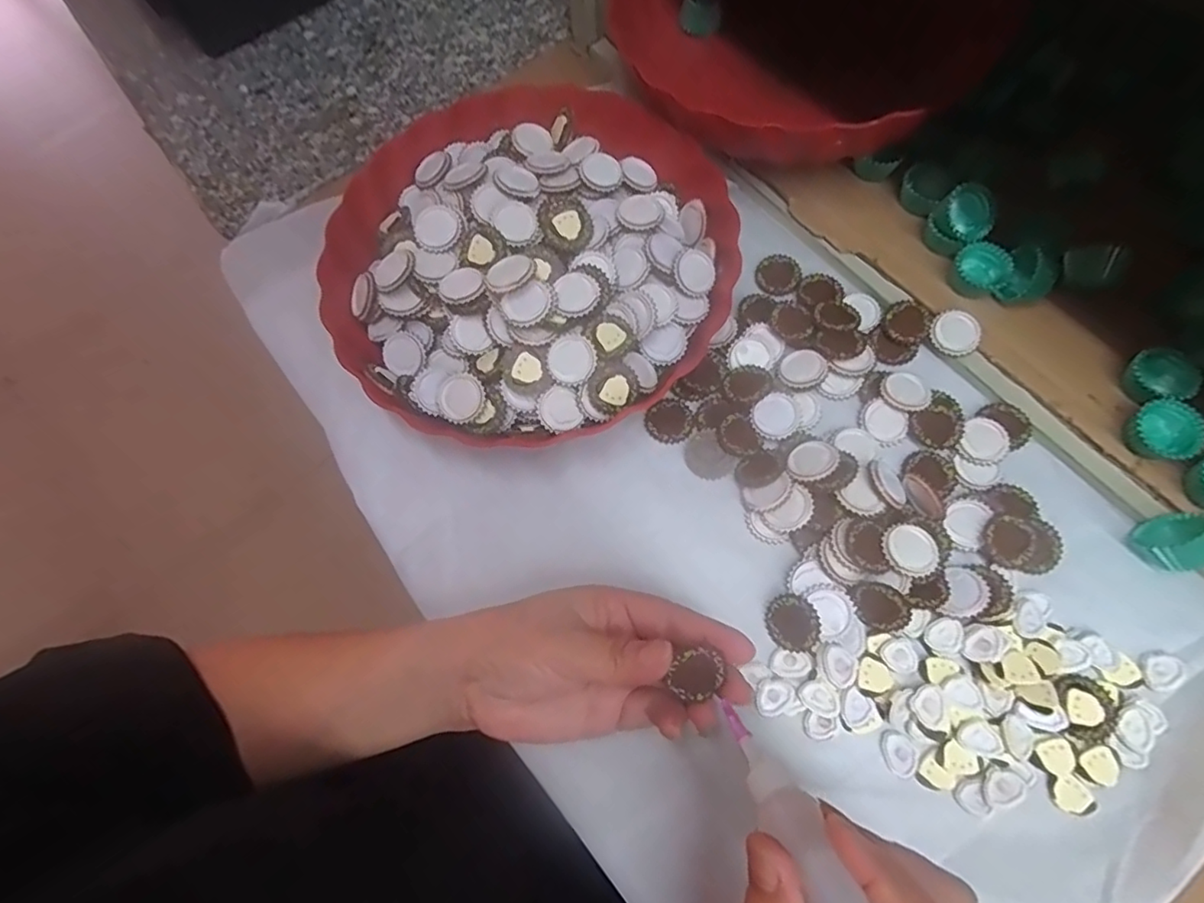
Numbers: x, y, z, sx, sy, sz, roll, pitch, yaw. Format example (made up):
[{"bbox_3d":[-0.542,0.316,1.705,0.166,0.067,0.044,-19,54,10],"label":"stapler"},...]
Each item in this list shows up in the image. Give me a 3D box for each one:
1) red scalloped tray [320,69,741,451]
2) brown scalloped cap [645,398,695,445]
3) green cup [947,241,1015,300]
[{"bbox_3d":[-0.043,-0.120,0.354,0.231,0.060,0.245,39,77,15],"label":"red scalloped tray"},{"bbox_3d":[0.041,-0.018,0.349,0.027,0.004,0.028,-1,71,3],"label":"brown scalloped cap"},{"bbox_3d":[0.226,-0.109,0.349,0.029,0.012,0.030,-1,71,3],"label":"green cup"}]

